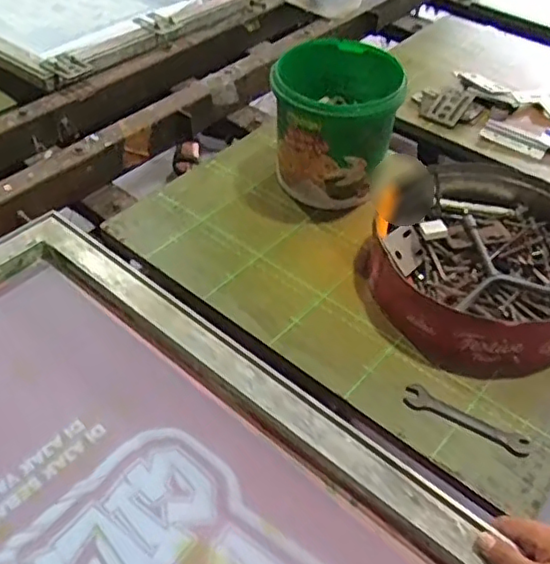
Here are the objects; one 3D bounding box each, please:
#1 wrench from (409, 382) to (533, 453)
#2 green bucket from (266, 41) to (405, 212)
[{"bbox_3d":[0.189,0.135,0.626,0.122,0.004,0.024,25,52,21],"label":"wrench"},{"bbox_3d":[0.079,-0.211,0.835,0.152,0.146,0.156,0,47,0],"label":"green bucket"}]

